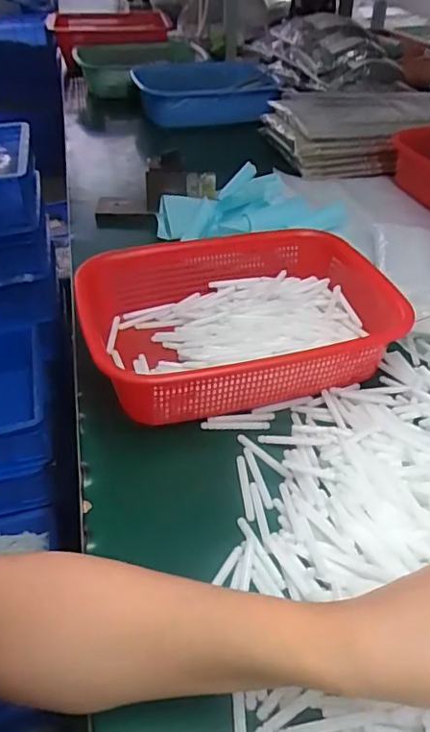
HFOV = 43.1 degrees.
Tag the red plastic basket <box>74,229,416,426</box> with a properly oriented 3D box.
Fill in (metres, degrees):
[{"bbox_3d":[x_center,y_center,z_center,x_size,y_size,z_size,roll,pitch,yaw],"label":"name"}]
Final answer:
[{"bbox_3d":[0.027,-0.047,0.533,0.290,0.081,0.208,-12,43,-9],"label":"red plastic basket"}]

